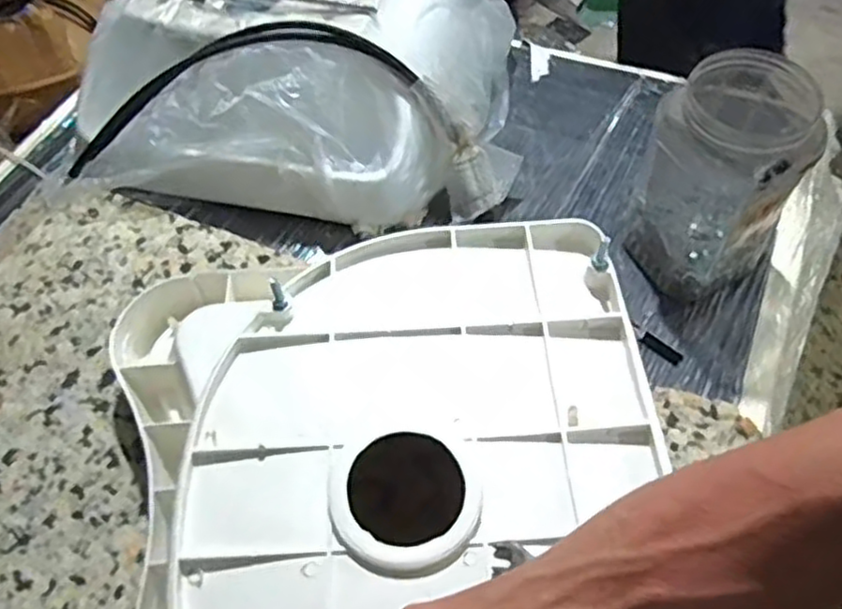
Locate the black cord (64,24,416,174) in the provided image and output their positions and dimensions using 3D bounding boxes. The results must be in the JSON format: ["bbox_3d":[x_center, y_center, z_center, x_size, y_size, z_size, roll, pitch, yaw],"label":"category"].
[{"bbox_3d":[-0.282,-0.297,0.978,0.545,0.111,0.064,-12,55,14],"label":"black cord"}]

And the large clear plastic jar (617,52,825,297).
[{"bbox_3d":[0.364,-0.155,0.856,0.160,0.261,0.179,27,62,19],"label":"large clear plastic jar"}]

